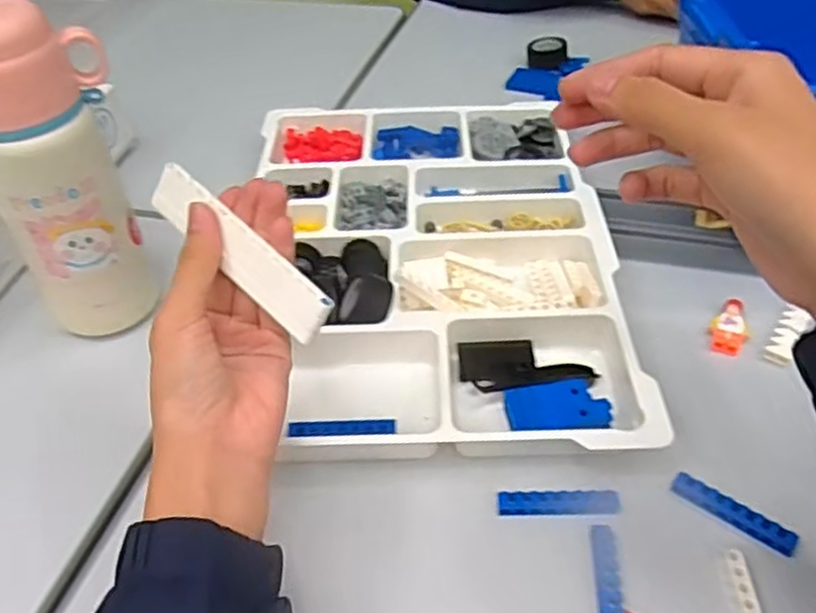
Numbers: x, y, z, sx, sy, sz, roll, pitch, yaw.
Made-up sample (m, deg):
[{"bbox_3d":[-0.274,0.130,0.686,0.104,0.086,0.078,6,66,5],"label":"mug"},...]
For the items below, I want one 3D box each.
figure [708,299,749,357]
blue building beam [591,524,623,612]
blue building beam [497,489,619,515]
[{"bbox_3d":[0.209,0.015,0.472,0.022,0.018,0.038,17,46,21],"label":"figure"},{"bbox_3d":[0.098,0.136,0.354,0.012,0.004,0.064,1,43,5],"label":"blue building beam"},{"bbox_3d":[0.080,0.104,0.385,0.062,0.004,0.013,-1,42,2],"label":"blue building beam"}]

